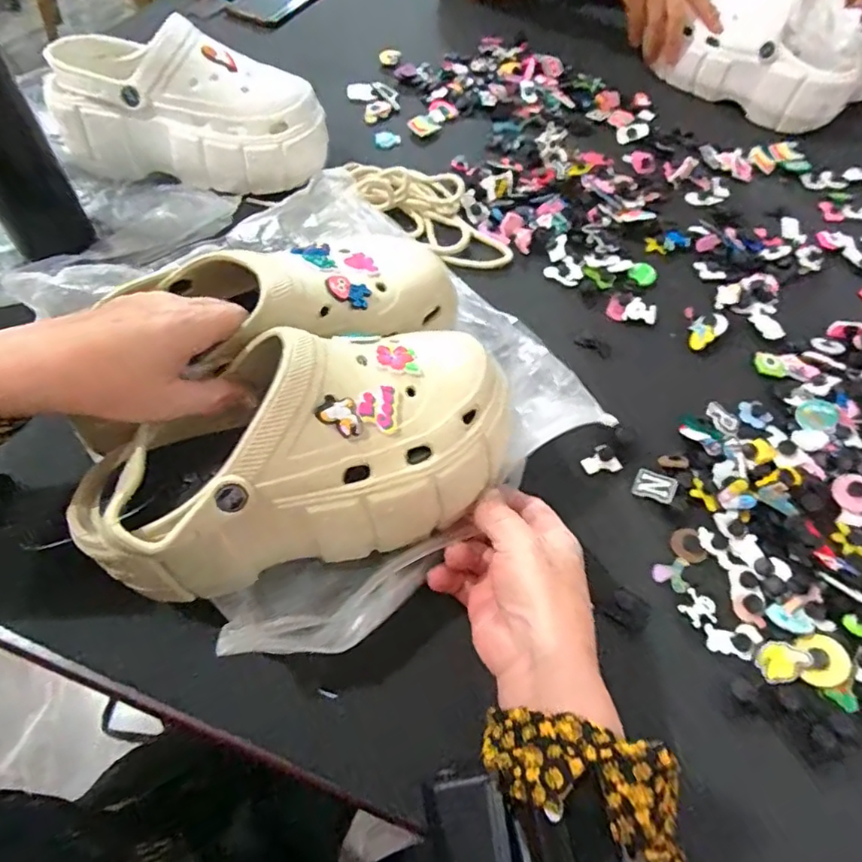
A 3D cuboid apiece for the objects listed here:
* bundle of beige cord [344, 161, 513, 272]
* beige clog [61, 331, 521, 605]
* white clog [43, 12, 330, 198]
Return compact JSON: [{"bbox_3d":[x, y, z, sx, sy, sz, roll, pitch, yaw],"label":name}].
[{"bbox_3d":[0.003,-0.209,0.549,0.168,0.030,0.078,37,64,19],"label":"bundle of beige cord"},{"bbox_3d":[-0.073,0.009,0.335,0.237,0.087,0.109,-14,59,-11],"label":"beige clog"},{"bbox_3d":[-0.222,-0.295,0.544,0.245,0.109,0.095,8,58,3],"label":"white clog"}]

